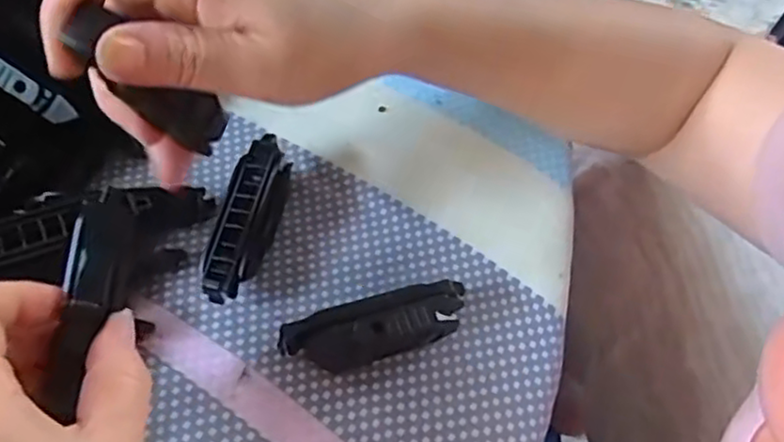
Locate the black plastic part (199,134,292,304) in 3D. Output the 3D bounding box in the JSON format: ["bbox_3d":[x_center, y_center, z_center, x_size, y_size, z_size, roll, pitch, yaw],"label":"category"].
[{"bbox_3d":[-0.065,0.000,0.307,0.022,0.025,0.079,11,60,4],"label":"black plastic part"}]

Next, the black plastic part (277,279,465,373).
[{"bbox_3d":[-0.007,0.045,0.286,0.078,0.025,0.022,-12,62,-10],"label":"black plastic part"}]

